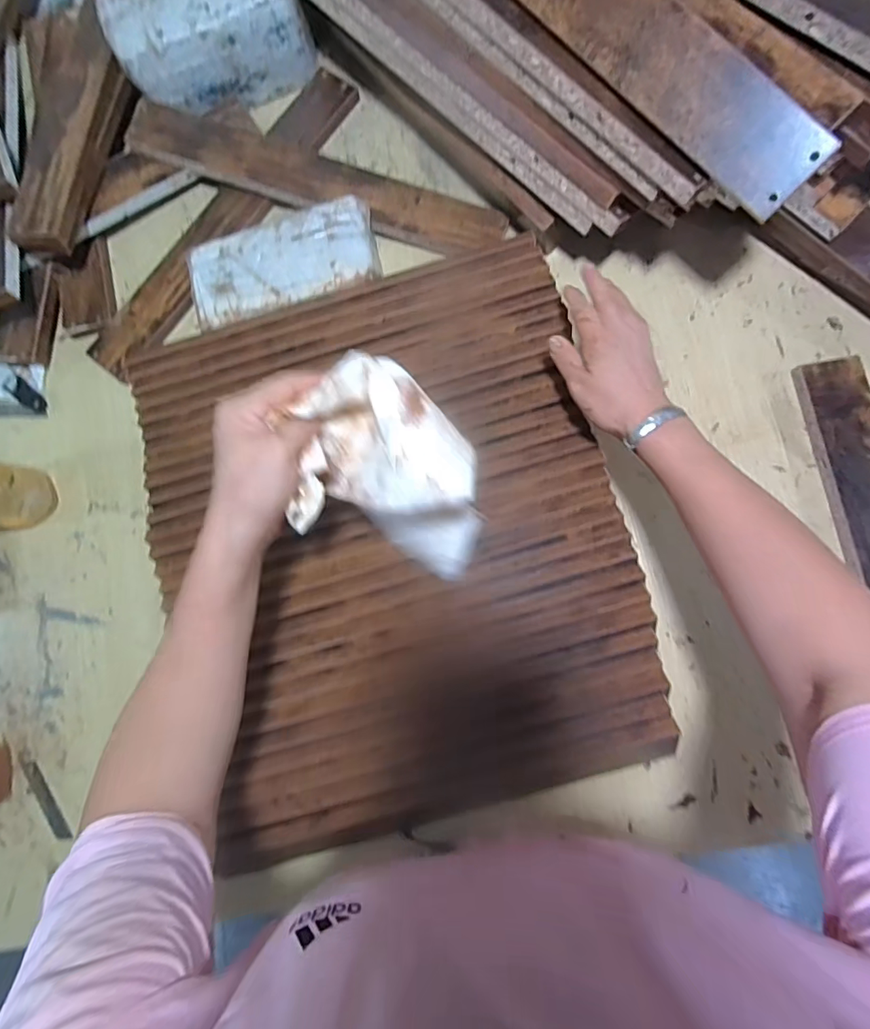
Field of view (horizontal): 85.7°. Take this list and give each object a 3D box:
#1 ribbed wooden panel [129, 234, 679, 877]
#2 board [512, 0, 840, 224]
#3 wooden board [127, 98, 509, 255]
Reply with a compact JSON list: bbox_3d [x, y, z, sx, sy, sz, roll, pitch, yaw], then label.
[{"bbox_3d":[-0.049,0.022,0.467,0.454,0.025,0.533,-17,83,3],"label":"ribbed wooden panel"},{"bbox_3d":[0.128,-0.424,0.386,0.456,0.010,0.069,49,124,5],"label":"board"},{"bbox_3d":[-0.140,-0.395,0.554,0.454,0.022,0.067,21,88,2],"label":"wooden board"}]

